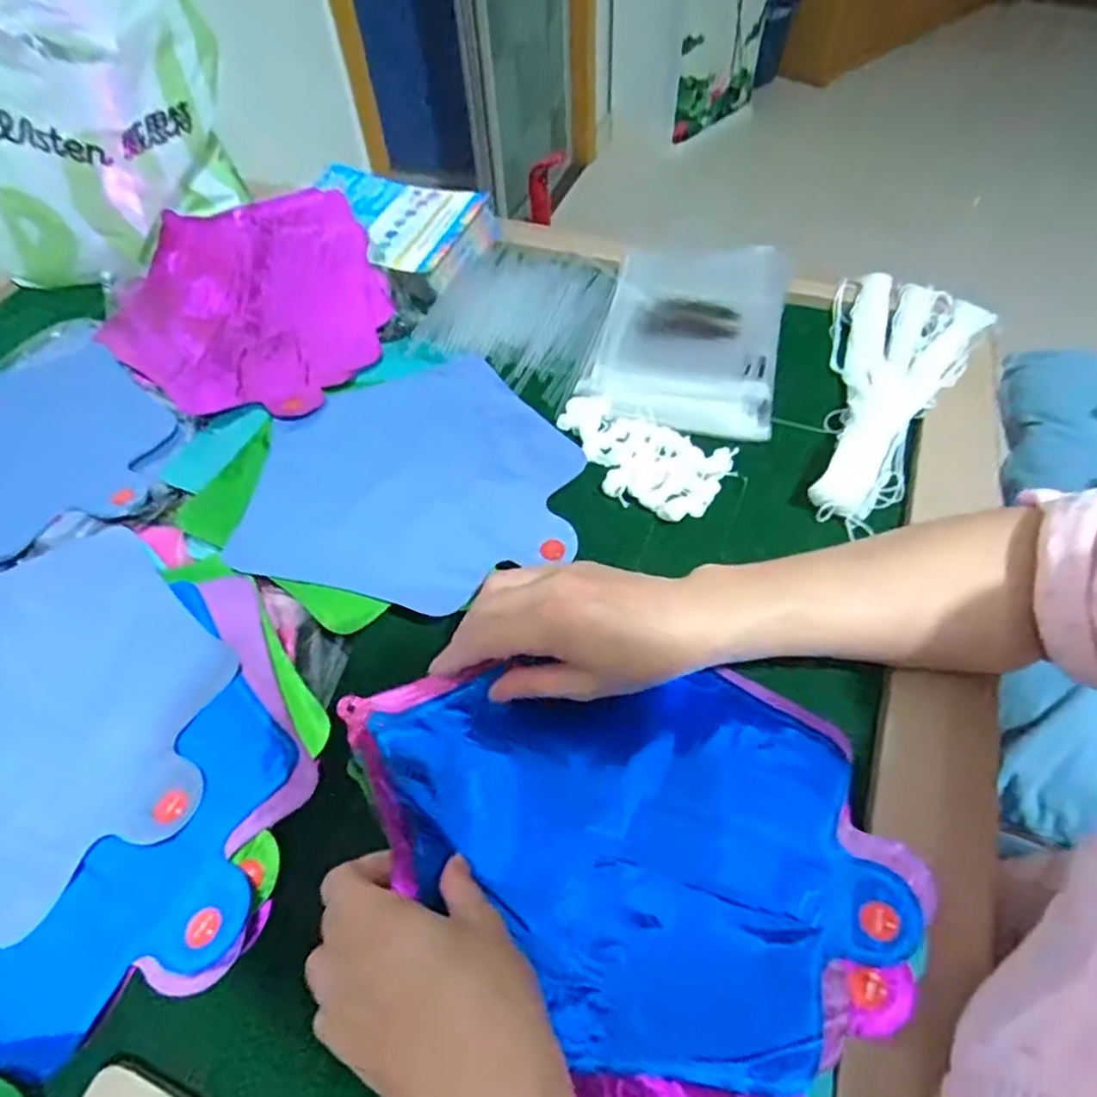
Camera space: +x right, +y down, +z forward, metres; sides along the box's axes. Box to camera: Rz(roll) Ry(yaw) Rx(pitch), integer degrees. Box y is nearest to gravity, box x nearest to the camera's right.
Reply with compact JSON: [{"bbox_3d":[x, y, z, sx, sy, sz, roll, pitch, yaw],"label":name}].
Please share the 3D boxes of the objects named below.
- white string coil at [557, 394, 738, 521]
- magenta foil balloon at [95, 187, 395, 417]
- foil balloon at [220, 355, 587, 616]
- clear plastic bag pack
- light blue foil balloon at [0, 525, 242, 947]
[{"bbox_3d":[0.061,-0.068,0.486,0.131,0.012,0.074,25,57,20],"label":"white string coil"},{"bbox_3d":[-0.271,-0.236,0.594,0.298,0.045,0.223,34,61,25],"label":"magenta foil balloon"},{"bbox_3d":[-0.095,-0.056,0.472,0.219,0.015,0.225,-2,52,1],"label":"foil balloon"},{"bbox_3d":[0.118,-0.182,0.560,0.144,0.024,0.218,11,54,10],"label":"clear plastic bag pack"},{"bbox_3d":[-0.294,0.087,0.371,0.219,0.012,0.226,-1,52,1],"label":"light blue foil balloon"}]

